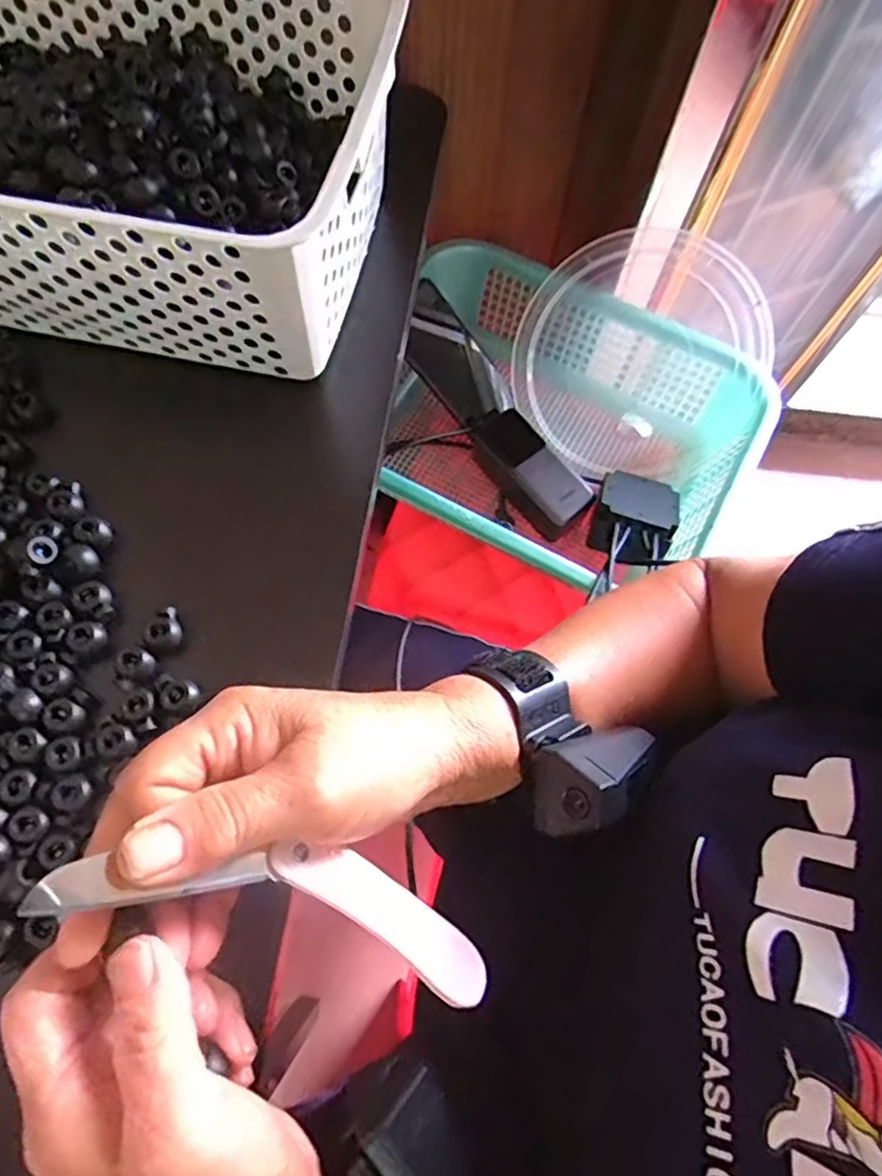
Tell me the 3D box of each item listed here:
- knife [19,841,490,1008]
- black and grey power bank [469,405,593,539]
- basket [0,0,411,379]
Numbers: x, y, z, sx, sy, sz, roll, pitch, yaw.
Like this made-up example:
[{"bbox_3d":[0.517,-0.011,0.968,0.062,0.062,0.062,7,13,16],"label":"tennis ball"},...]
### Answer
[{"bbox_3d":[-0.049,0.108,0.219,0.154,0.012,0.038,23,68,-23],"label":"knife"},{"bbox_3d":[0.087,-0.122,0.648,0.057,0.040,0.146,-33,74,-13],"label":"black and grey power bank"},{"bbox_3d":[-0.183,-0.248,0.364,0.301,0.101,0.202,11,70,2],"label":"basket"}]

